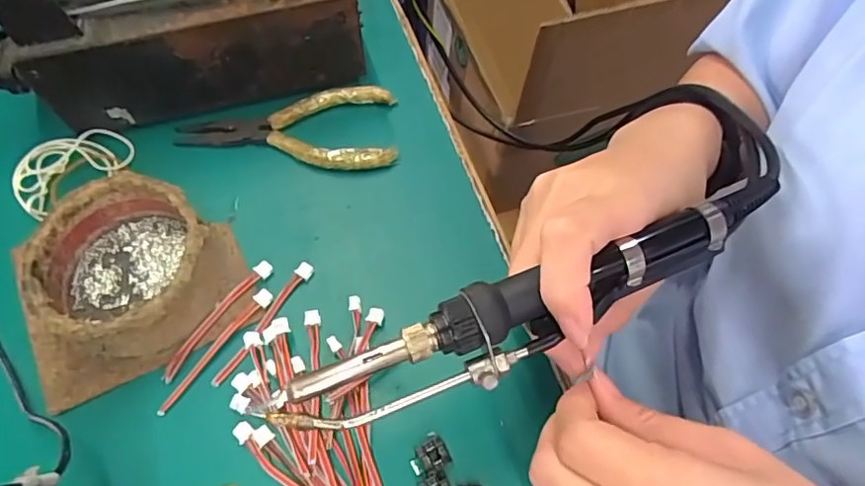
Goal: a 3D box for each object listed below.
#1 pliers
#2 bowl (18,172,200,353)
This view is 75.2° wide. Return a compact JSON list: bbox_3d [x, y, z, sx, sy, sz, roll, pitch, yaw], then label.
[{"bbox_3d":[-0.089,-0.069,0.343,0.130,0.010,0.055,-2,64,-2],"label":"pliers"},{"bbox_3d":[-0.152,0.012,0.283,0.081,0.041,0.080,0,64,-1],"label":"bowl"}]

